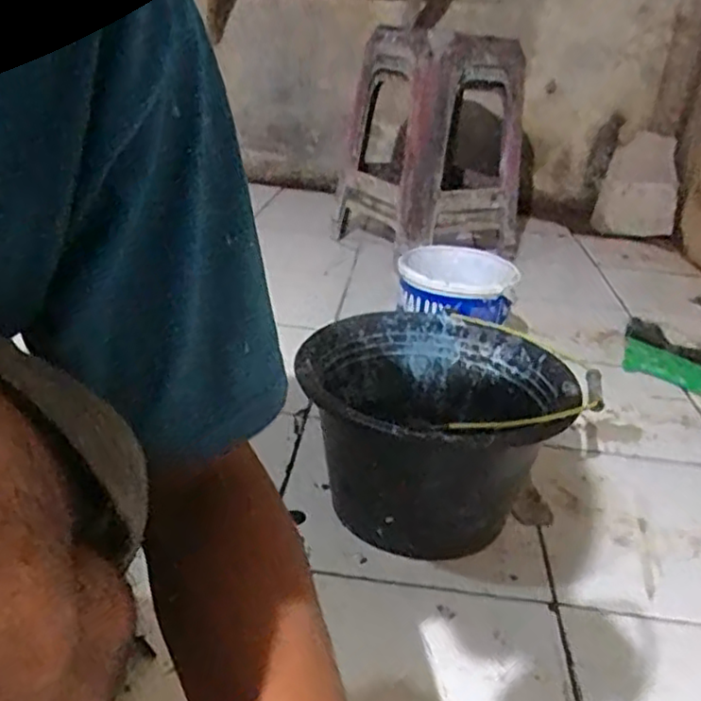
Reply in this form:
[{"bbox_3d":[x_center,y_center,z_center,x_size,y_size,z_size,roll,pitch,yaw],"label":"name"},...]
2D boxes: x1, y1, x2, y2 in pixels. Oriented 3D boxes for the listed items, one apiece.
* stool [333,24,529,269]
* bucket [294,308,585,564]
[{"bbox_3d":[0.214,-0.485,1.679,0.371,0.495,0.349,-10,29,-28],"label":"stool"},{"bbox_3d":[0.092,0.094,0.795,0.281,0.184,0.279,4,26,-2],"label":"bucket"}]

